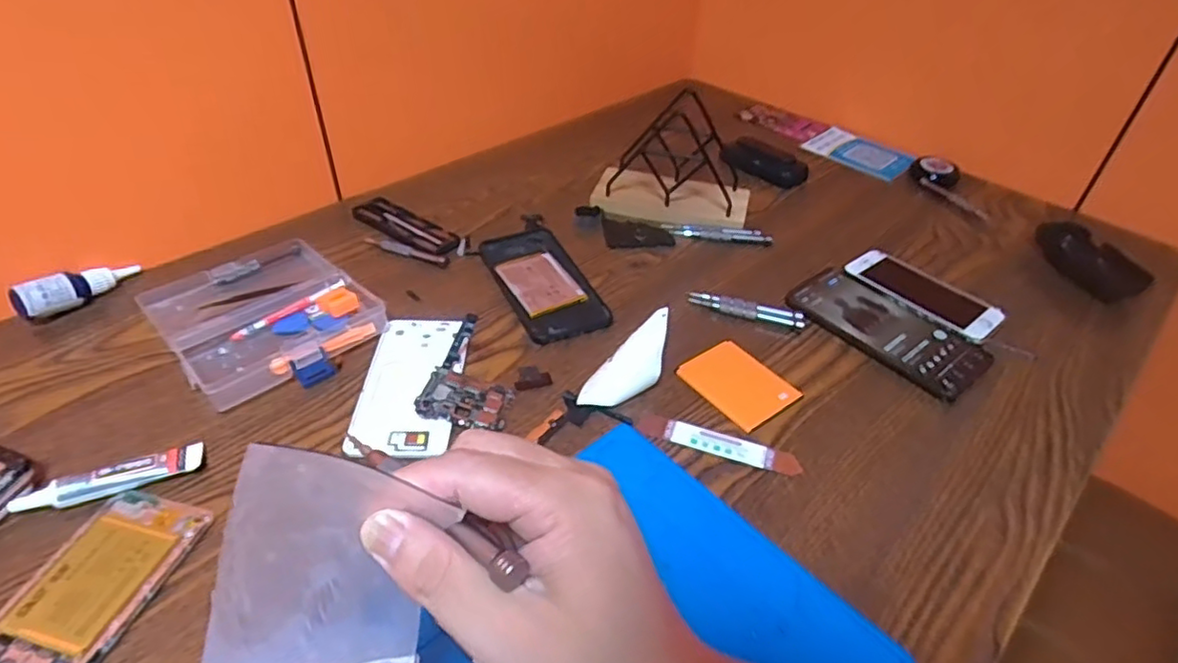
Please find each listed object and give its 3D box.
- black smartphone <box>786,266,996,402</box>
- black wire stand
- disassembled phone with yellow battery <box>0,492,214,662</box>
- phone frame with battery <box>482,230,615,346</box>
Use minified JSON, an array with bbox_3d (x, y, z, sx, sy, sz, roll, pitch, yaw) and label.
[{"bbox_3d":[0.261,-0.004,0.569,0.082,0.012,0.163,-28,49,-31],"label":"black smartphone"},{"bbox_3d":[0.096,-0.194,0.697,0.137,0.112,0.088,12,42,10],"label":"black wire stand"},{"bbox_3d":[-0.285,0.153,0.360,0.073,0.009,0.143,10,41,8],"label":"disassembled phone with yellow battery"},{"bbox_3d":[-0.048,-0.052,0.612,0.078,0.010,0.168,-15,44,-20],"label":"phone frame with battery"}]

